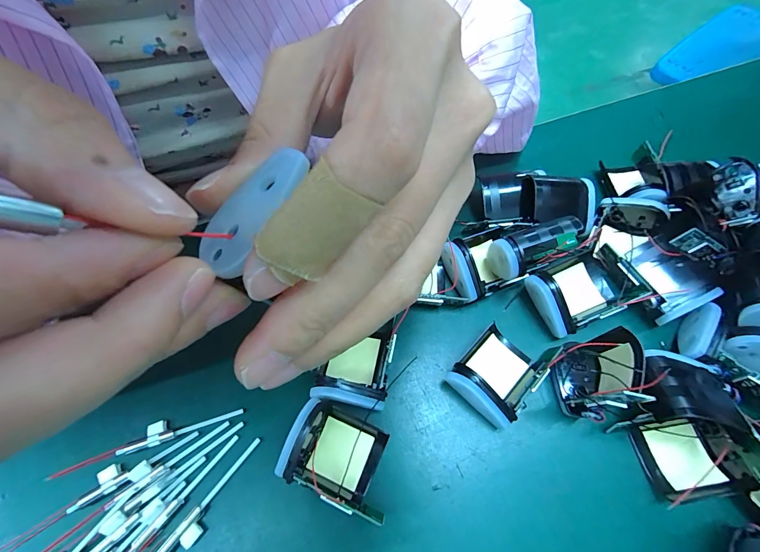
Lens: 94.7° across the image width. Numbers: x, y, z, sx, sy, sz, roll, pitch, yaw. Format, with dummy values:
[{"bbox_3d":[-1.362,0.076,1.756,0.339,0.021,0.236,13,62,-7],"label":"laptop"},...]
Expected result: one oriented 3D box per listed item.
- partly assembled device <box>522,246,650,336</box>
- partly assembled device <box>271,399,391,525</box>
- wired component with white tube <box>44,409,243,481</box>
[{"bbox_3d":[0.113,0.006,0.192,0.056,0.024,0.035,-20,65,-9],"label":"partly assembled device"},{"bbox_3d":[-0.020,0.083,0.164,0.053,0.016,0.035,20,66,10],"label":"partly assembled device"},{"bbox_3d":[-0.114,0.079,0.173,0.088,0.004,0.010,-17,64,-8],"label":"wired component with white tube"}]

